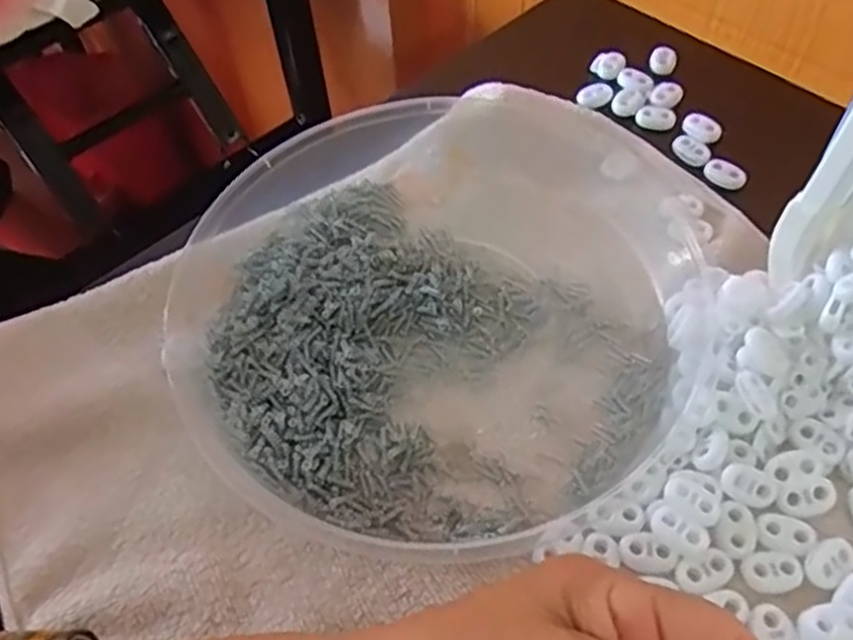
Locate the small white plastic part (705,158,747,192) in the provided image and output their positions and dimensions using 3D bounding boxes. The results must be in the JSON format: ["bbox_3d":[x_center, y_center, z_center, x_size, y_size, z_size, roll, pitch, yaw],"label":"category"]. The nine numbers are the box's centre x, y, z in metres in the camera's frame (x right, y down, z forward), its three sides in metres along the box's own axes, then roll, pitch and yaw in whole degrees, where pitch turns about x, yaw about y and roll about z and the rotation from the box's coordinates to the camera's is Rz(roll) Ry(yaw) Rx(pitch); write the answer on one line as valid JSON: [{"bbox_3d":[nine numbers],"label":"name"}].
[{"bbox_3d":[0.163,-0.079,0.413,0.022,0.009,0.011,35,65,24],"label":"small white plastic part"}]

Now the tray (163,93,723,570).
[{"bbox_3d":[0.013,-0.019,0.353,0.227,0.033,0.256,27,62,20],"label":"tray"}]

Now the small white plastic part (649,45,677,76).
[{"bbox_3d":[0.148,-0.162,0.475,0.016,0.008,0.016,12,58,12],"label":"small white plastic part"}]

